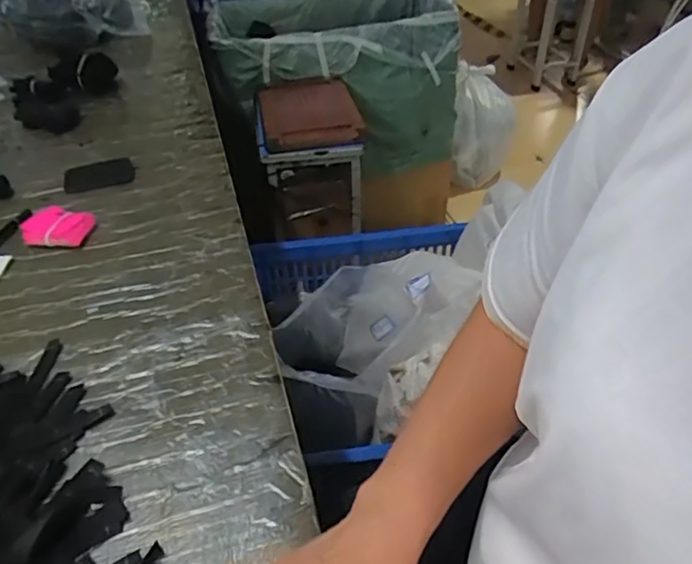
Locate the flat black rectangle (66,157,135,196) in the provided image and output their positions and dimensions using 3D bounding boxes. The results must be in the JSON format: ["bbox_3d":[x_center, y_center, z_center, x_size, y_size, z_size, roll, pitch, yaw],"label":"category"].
[{"bbox_3d":[-0.334,-0.144,0.767,0.090,0.010,0.068,-14,42,-12],"label":"flat black rectangle"}]

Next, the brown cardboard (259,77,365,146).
[{"bbox_3d":[-0.089,-0.421,1.379,0.228,0.025,0.309,-8,41,-6],"label":"brown cardboard"}]

